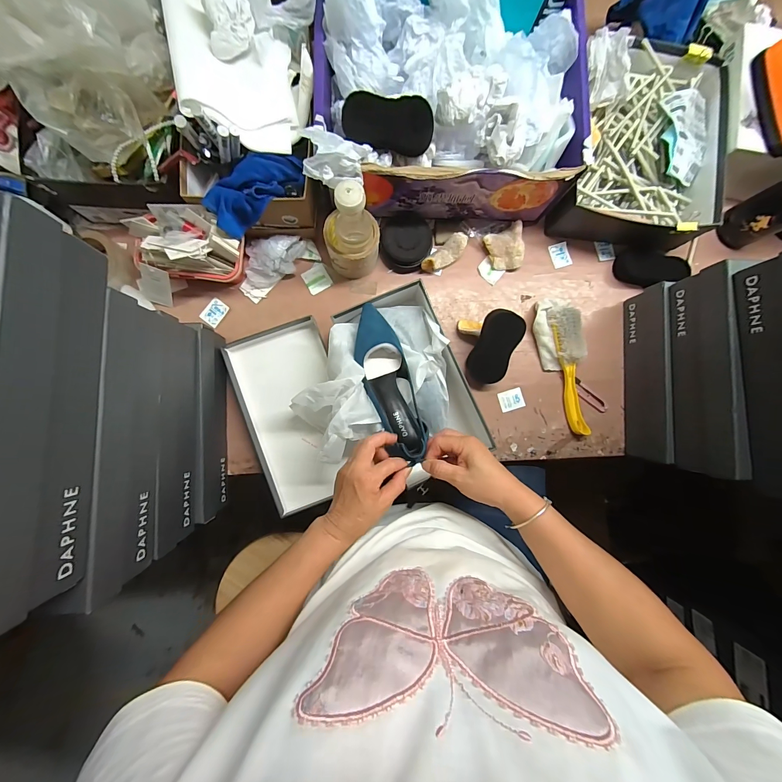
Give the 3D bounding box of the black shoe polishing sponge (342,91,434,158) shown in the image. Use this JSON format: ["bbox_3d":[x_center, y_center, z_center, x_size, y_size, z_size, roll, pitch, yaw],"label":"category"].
[{"bbox_3d":[-0.004,-0.380,0.478,0.127,0.024,0.064,4,131,-5],"label":"black shoe polishing sponge"}]

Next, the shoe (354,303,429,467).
[{"bbox_3d":[-0.003,-0.013,0.499,0.069,0.067,0.243,-17,74,-4],"label":"shoe"}]

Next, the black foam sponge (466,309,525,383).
[{"bbox_3d":[0.177,-0.074,0.577,0.068,0.021,0.129,29,124,19],"label":"black foam sponge"}]

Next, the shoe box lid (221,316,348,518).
[{"bbox_3d":[-0.168,0.045,0.584,0.156,0.044,0.309,-16,89,-4],"label":"shoe box lid"}]

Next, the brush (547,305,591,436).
[{"bbox_3d":[0.332,-0.040,0.611,0.050,0.038,0.235,-10,88,-4],"label":"brush"}]

